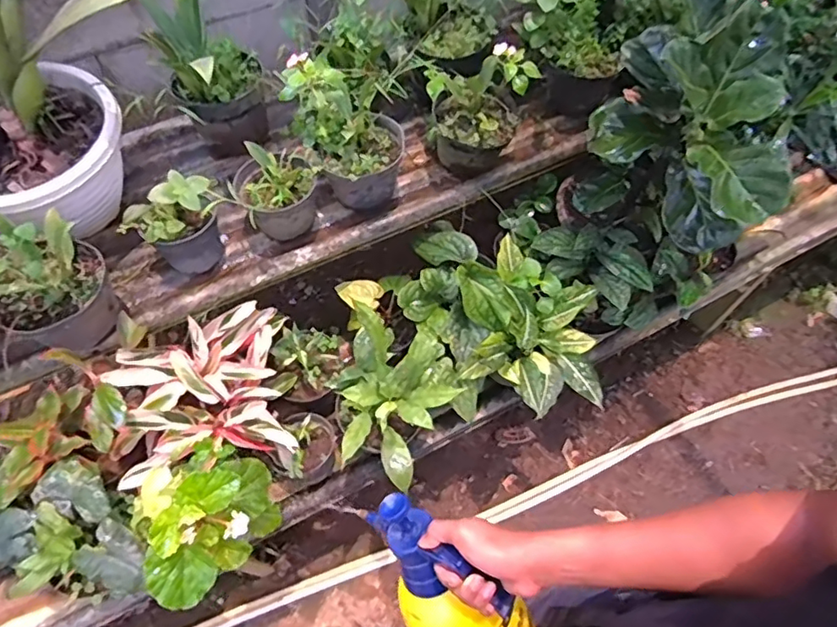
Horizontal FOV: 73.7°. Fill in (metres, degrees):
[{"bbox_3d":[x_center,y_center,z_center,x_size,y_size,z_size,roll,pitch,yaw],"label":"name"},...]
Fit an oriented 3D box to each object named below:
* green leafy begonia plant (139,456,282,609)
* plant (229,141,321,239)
[{"bbox_3d":[-0.338,0.320,0.882,0.203,0.221,0.221,-22,63,-13],"label":"green leafy begonia plant"},{"bbox_3d":[-0.278,-0.235,1.083,0.159,0.145,0.179,-28,64,-16],"label":"plant"}]

